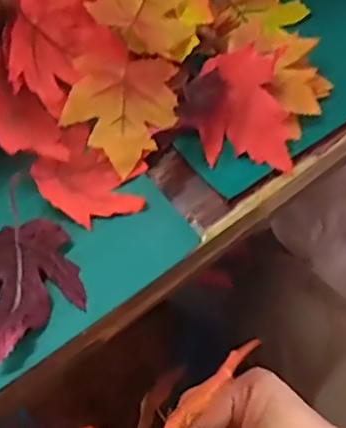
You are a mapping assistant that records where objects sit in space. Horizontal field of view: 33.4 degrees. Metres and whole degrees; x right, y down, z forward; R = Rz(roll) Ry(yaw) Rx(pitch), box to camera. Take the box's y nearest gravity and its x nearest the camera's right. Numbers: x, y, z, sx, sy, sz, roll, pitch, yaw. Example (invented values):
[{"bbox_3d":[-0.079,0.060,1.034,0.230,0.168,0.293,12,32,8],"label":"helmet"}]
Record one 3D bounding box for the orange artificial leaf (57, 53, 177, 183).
[{"bbox_3d":[-0.036,-0.080,0.404,0.075,0.010,0.079,42,84,-13],"label":"orange artificial leaf"}]

